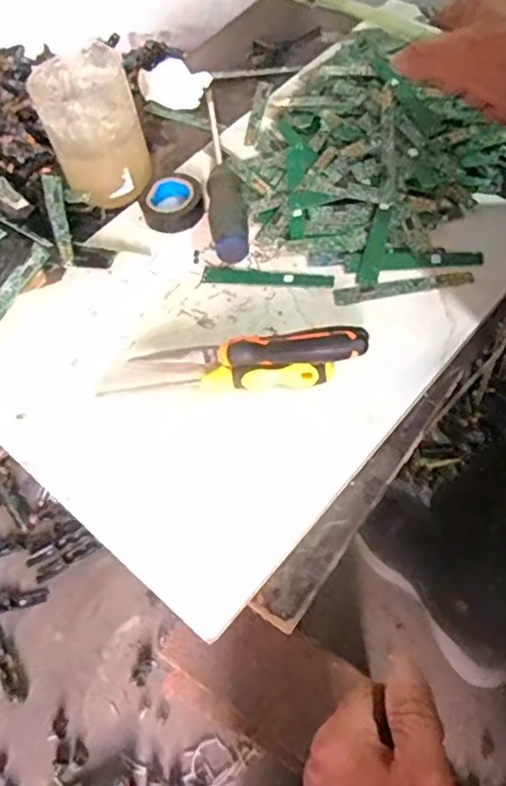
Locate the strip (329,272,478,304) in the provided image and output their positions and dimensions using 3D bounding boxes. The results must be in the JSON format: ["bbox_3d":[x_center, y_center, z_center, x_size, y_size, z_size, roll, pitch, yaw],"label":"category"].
[{"bbox_3d":[0.111,-0.077,0.466,0.101,0.004,0.016,-7,58,3],"label":"strip"}]

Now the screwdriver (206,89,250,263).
[{"bbox_3d":[-0.024,-0.193,0.534,0.029,0.026,0.232,-6,56,4],"label":"screwdriver"}]

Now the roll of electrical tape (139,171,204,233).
[{"bbox_3d":[-0.067,-0.159,0.524,0.051,0.021,0.051,-4,56,5],"label":"roll of electrical tape"}]

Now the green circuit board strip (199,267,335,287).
[{"bbox_3d":[0.011,-0.089,0.482,0.099,0.004,0.014,4,67,9],"label":"green circuit board strip"}]

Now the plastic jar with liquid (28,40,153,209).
[{"bbox_3d":[-0.132,-0.218,0.521,0.075,0.094,0.080,-4,56,5],"label":"plastic jar with liquid"}]

